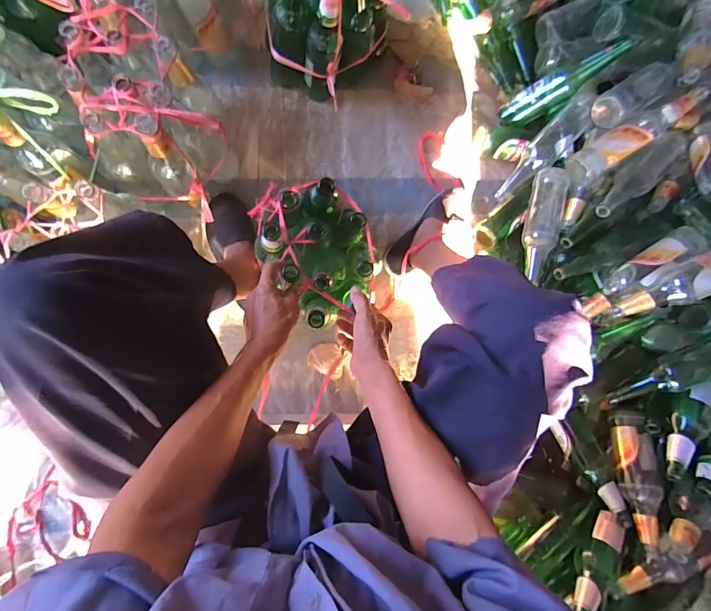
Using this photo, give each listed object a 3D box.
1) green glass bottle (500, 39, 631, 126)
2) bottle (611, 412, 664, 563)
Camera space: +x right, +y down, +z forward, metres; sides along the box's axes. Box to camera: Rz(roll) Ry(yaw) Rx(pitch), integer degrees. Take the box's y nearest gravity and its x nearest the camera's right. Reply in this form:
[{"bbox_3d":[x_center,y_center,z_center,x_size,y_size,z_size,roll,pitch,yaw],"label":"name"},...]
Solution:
[{"bbox_3d":[0.441,-0.472,0.803,0.055,0.256,0.062,-18,88,-51],"label":"green glass bottle"},{"bbox_3d":[0.544,0.334,0.714,0.060,0.060,0.254,8,69,-6],"label":"bottle"}]

